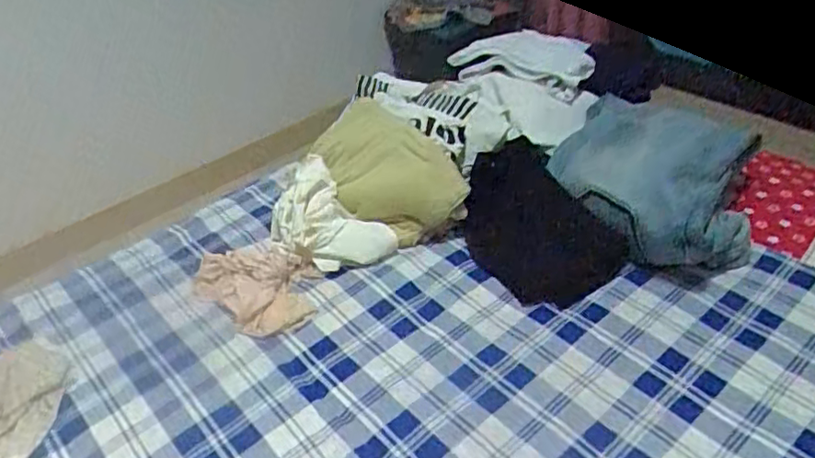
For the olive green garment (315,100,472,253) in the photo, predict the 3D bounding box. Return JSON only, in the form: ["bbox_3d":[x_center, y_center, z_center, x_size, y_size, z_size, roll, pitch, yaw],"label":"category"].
[{"bbox_3d":[-0.047,-0.087,0.995,0.291,0.150,0.164,25,47,32],"label":"olive green garment"}]

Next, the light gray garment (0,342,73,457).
[{"bbox_3d":[-0.491,0.202,0.775,0.133,0.039,0.182,-4,39,1],"label":"light gray garment"}]

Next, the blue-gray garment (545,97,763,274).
[{"bbox_3d":[0.354,-0.074,0.935,0.294,0.134,0.259,20,45,28],"label":"blue-gray garment"}]

